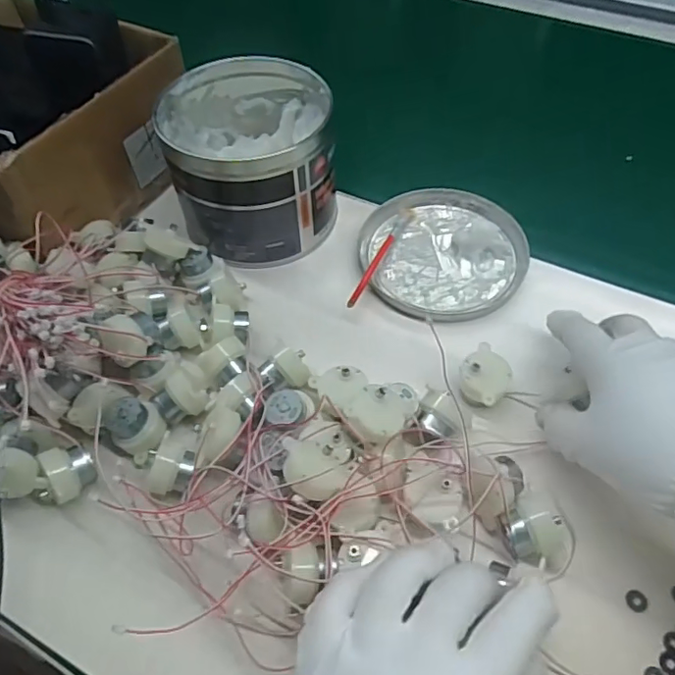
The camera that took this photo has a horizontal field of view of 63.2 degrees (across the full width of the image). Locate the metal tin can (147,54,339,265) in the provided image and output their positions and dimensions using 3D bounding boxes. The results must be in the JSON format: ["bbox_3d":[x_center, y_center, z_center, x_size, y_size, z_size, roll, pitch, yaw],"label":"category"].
[{"bbox_3d":[-0.068,-0.142,0.439,0.126,0.109,0.131,-1,53,1],"label":"metal tin can"}]

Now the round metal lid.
[{"bbox_3d":[0.084,-0.072,0.442,0.127,0.018,0.128,-1,53,1],"label":"round metal lid"}]

